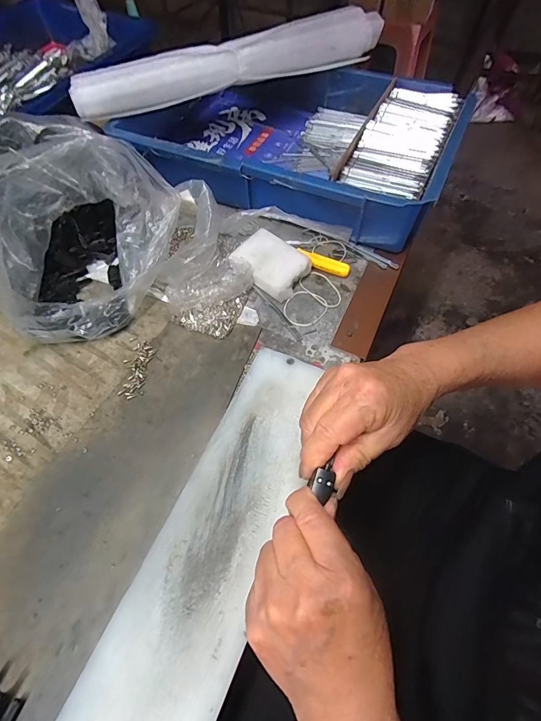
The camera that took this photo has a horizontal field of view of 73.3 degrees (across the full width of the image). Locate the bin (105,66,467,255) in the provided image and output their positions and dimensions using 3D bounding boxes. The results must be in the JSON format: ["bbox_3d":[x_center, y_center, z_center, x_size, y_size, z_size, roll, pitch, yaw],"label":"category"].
[{"bbox_3d":[0.030,-0.315,0.512,0.416,0.099,0.276,20,61,12],"label":"bin"}]

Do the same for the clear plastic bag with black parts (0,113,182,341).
[{"bbox_3d":[-0.235,-0.163,0.395,0.247,0.145,0.236,26,64,15],"label":"clear plastic bag with black parts"}]

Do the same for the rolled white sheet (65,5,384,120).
[{"bbox_3d":[-0.049,-0.411,0.495,0.435,0.054,0.060,-21,61,-12],"label":"rolled white sheet"}]

